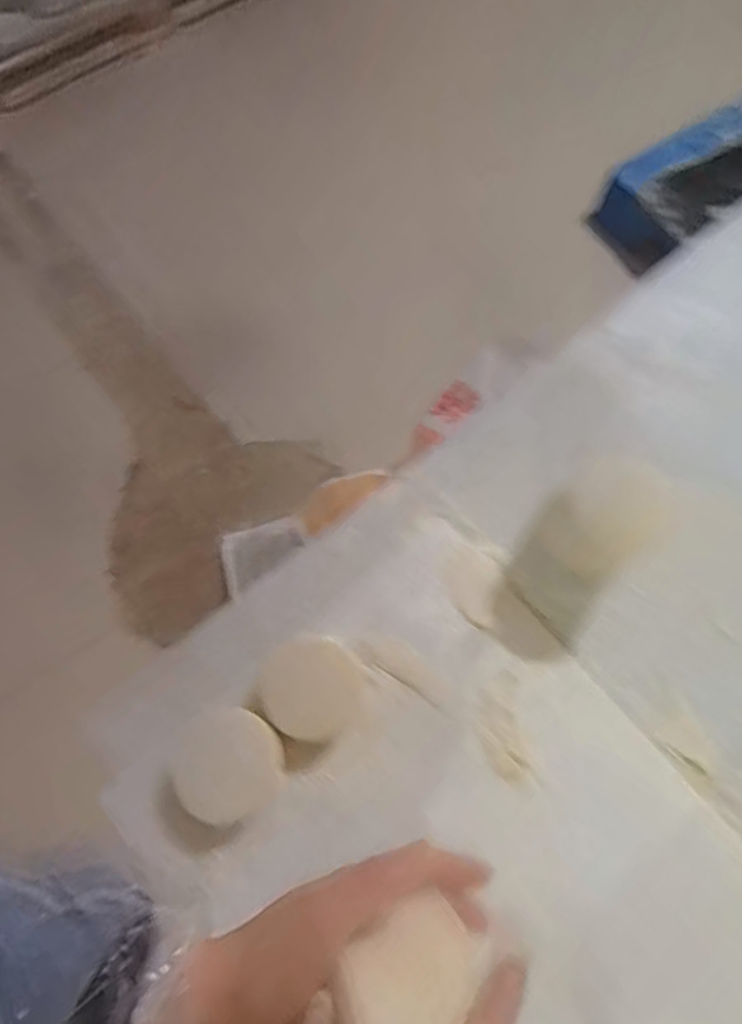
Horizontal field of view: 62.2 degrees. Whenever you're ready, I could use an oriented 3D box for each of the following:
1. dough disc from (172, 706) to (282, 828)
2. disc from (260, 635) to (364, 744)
[{"bbox_3d":[-0.095,0.166,0.404,0.068,0.006,0.062,0,71,-1],"label":"dough disc"},{"bbox_3d":[-0.041,0.122,0.424,0.066,0.007,0.067,0,71,-1],"label":"disc"}]

